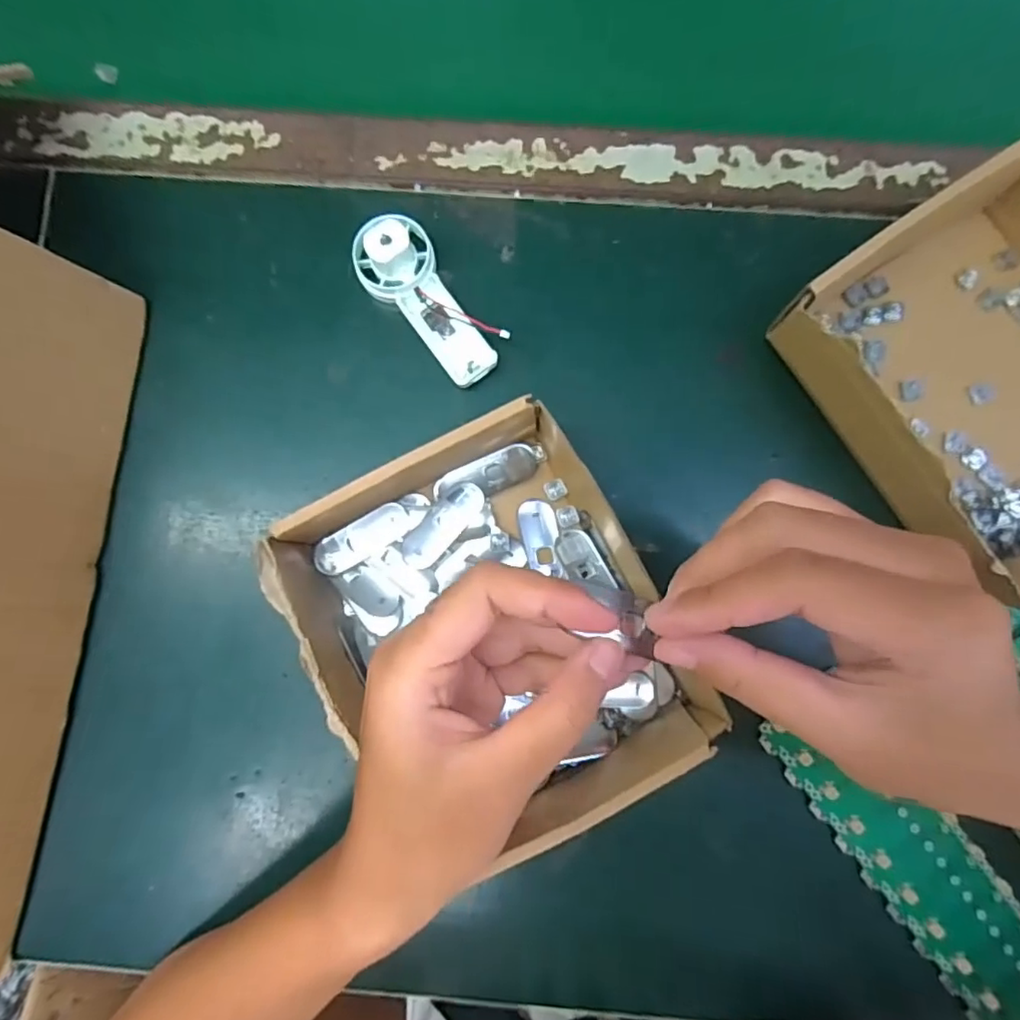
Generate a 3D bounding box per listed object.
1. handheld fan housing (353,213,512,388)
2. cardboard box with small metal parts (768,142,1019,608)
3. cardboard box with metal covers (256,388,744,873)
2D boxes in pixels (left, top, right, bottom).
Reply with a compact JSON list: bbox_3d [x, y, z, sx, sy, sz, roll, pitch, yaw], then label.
[{"bbox_3d":[-0.040,-0.103,0.302,0.037,0.021,0.087,-39,98,-2],"label":"handheld fan housing"},{"bbox_3d":[0.227,-0.062,0.276,0.144,0.054,0.163,-34,84,-2],"label":"cardboard box with small metal parts"},{"bbox_3d":[-0.007,0.055,0.274,0.148,0.051,0.167,-25,84,-1],"label":"cardboard box with metal covers"}]

